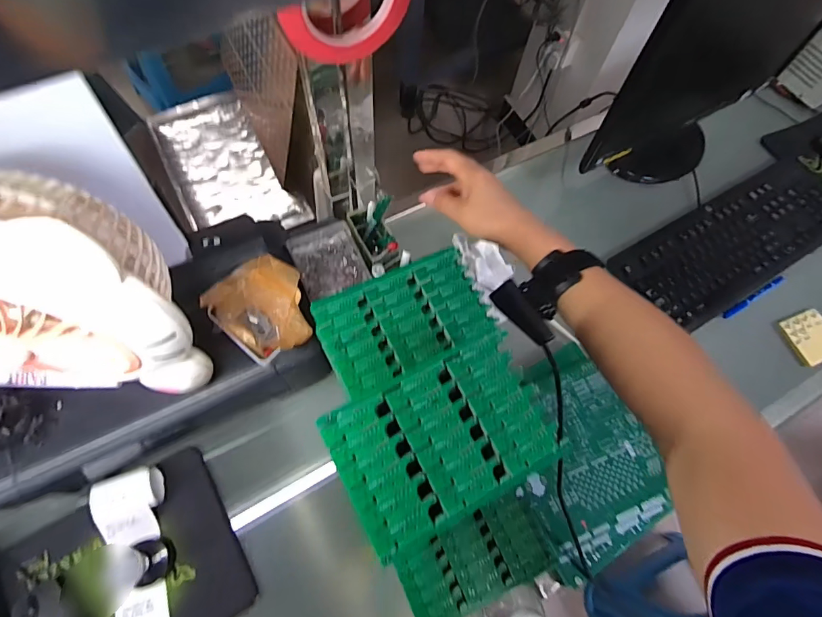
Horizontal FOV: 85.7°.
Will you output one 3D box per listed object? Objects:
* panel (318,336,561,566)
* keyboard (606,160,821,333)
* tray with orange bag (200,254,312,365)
[{"bbox_3d":[0.019,0.076,0.266,0.122,0.009,0.081,-25,72,-12],"label":"panel"},{"bbox_3d":[0.566,-0.121,0.756,0.450,0.032,0.165,-28,73,-13],"label":"keyboard"},{"bbox_3d":[-0.162,0.000,0.487,0.110,0.062,0.096,41,72,12],"label":"tray with orange bag"}]

